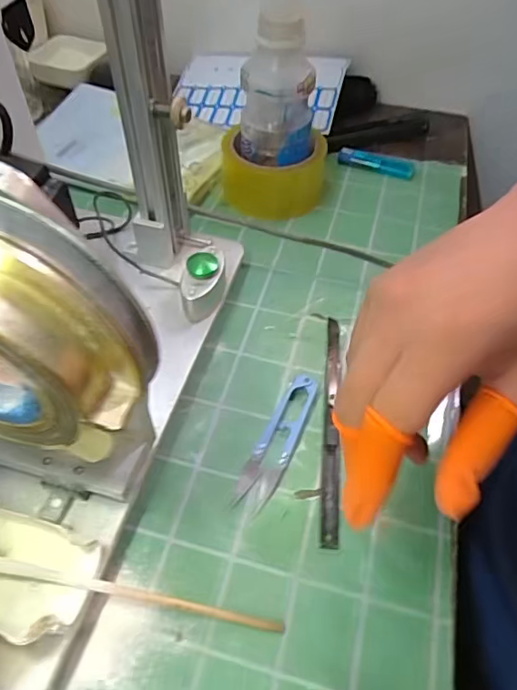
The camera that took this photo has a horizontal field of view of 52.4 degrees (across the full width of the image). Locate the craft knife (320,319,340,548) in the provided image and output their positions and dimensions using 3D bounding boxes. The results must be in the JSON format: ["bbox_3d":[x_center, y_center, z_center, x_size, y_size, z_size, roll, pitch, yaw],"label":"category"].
[{"bbox_3d":[0.050,0.050,0.361,0.010,0.004,0.173,7,53,1],"label":"craft knife"}]

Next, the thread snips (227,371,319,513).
[{"bbox_3d":[0.014,0.061,0.347,0.023,0.011,0.099,20,53,15],"label":"thread snips"}]

